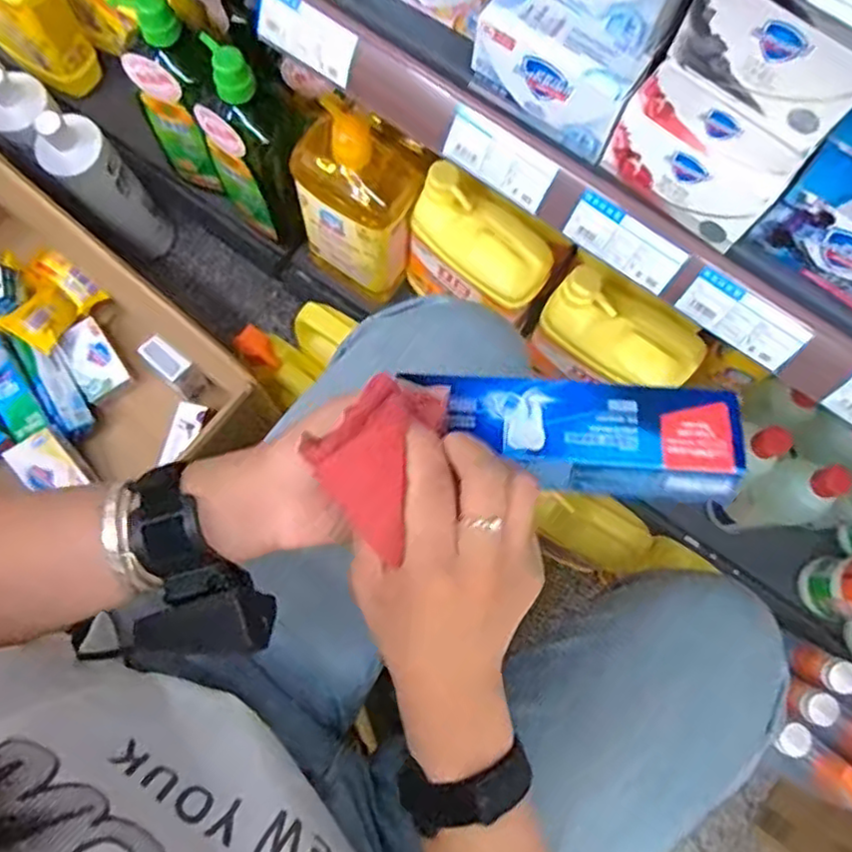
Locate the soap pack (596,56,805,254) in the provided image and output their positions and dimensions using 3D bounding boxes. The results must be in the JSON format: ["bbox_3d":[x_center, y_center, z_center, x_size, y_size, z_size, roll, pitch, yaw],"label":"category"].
[{"bbox_3d":[0.161,-0.159,0.412,0.097,0.056,0.044,38,80,6],"label":"soap pack"}]

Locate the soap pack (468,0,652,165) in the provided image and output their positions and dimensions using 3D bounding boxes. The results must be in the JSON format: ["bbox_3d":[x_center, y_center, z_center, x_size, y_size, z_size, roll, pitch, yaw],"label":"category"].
[{"bbox_3d":[0.080,-0.217,0.422,0.098,0.061,0.040,33,80,5],"label":"soap pack"}]

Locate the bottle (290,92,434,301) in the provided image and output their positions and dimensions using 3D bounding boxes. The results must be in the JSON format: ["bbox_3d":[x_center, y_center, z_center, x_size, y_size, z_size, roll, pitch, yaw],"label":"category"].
[{"bbox_3d":[-0.070,-0.237,0.719,0.127,0.227,0.109,32,80,5],"label":"bottle"}]

